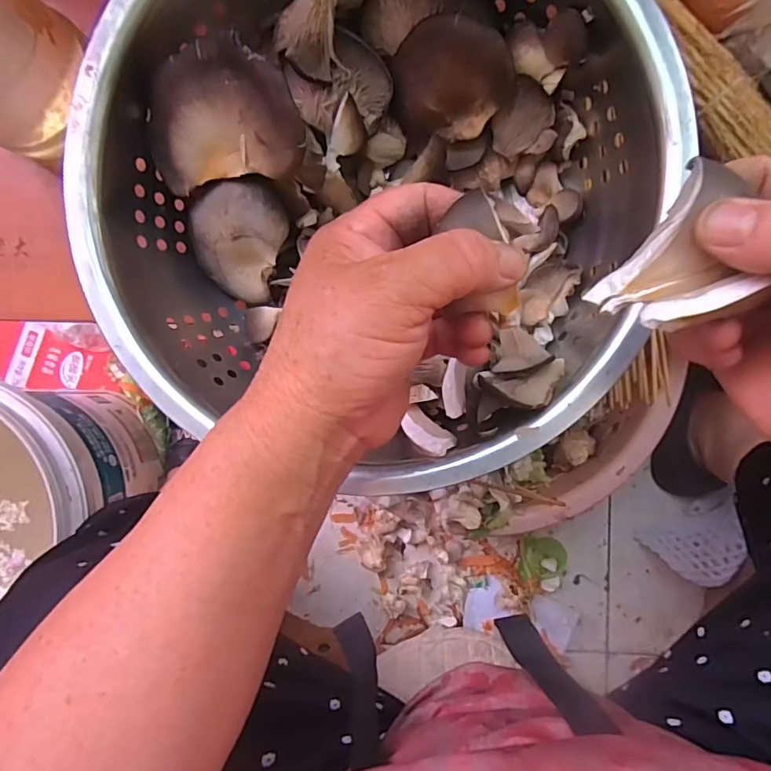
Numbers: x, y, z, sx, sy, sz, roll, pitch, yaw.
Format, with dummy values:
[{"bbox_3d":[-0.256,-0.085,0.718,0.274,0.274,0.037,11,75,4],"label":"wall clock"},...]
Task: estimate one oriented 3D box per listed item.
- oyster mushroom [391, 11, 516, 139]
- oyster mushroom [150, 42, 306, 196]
[{"bbox_3d":[0.045,-0.204,0.346,0.078,0.072,0.024,12,59,3],"label":"oyster mushroom"},{"bbox_3d":[-0.099,-0.164,0.316,0.116,0.015,0.074,7,114,27],"label":"oyster mushroom"}]

